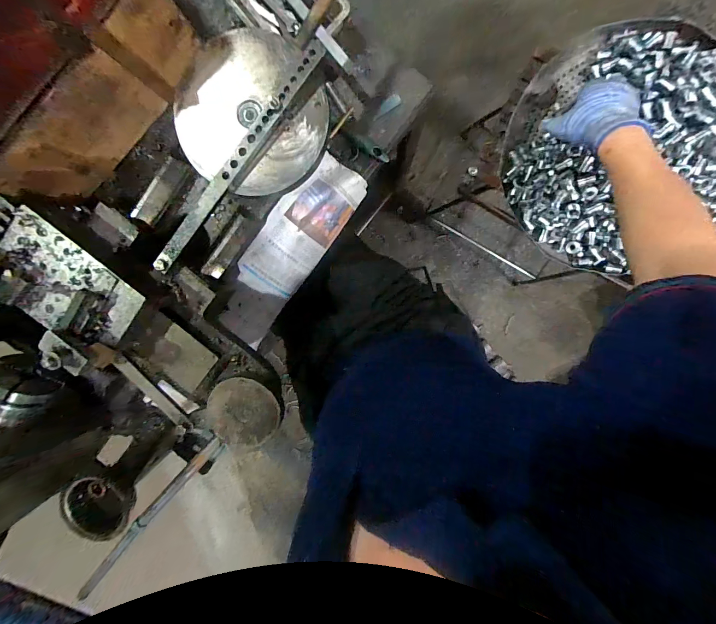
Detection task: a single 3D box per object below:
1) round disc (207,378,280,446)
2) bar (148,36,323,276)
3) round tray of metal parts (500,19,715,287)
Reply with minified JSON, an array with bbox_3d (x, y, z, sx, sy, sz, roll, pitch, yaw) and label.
[{"bbox_3d":[-0.153,0.134,0.438,0.095,0.010,0.093,1,98,4],"label":"round disc"},{"bbox_3d":[-0.153,-0.183,0.401,0.022,0.018,0.331,40,99,-2],"label":"bar"},{"bbox_3d":[0.440,-0.257,0.518,0.379,0.088,0.373,1,98,4],"label":"round tray of metal parts"}]

